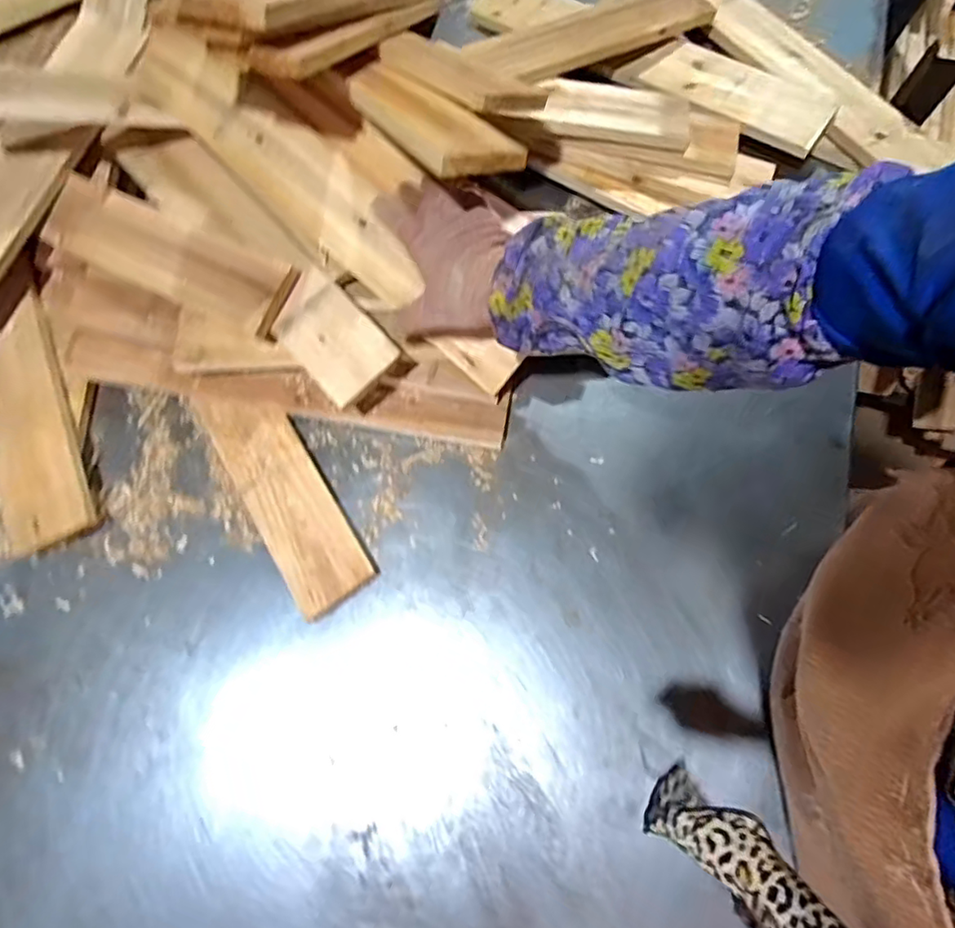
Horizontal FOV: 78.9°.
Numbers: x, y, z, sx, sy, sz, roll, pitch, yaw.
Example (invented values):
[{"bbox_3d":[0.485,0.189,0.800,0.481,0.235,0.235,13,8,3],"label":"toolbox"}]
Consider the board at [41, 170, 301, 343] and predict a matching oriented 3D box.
[{"bbox_3d":[-0.324,-0.219,0.589,0.293,0.017,0.080,26,76,8],"label":"board"}]

